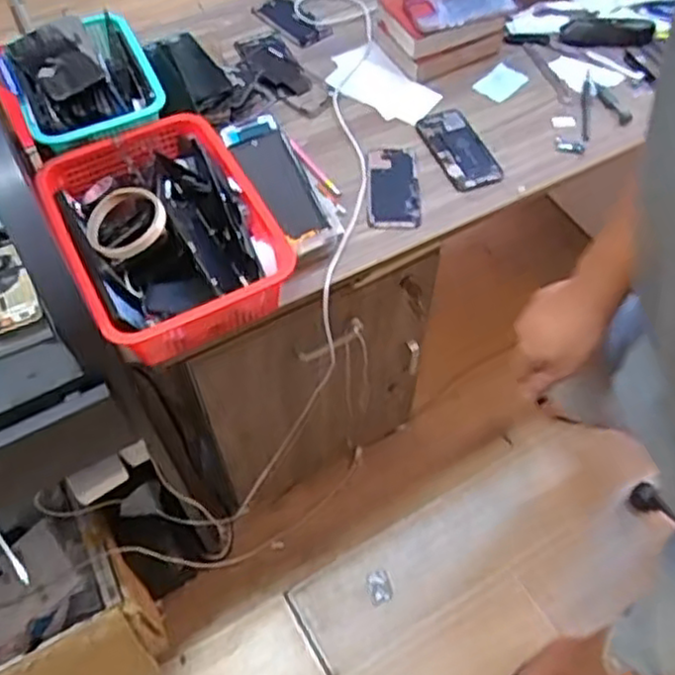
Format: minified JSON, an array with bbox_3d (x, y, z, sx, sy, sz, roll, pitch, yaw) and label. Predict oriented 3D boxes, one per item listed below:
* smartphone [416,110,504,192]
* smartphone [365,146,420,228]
[{"bbox_3d":[0.165,-0.262,0.994,0.073,0.012,0.146,-19,59,-11],"label":"smartphone"},{"bbox_3d":[0.074,-0.202,0.958,0.069,0.006,0.146,0,57,1],"label":"smartphone"}]

